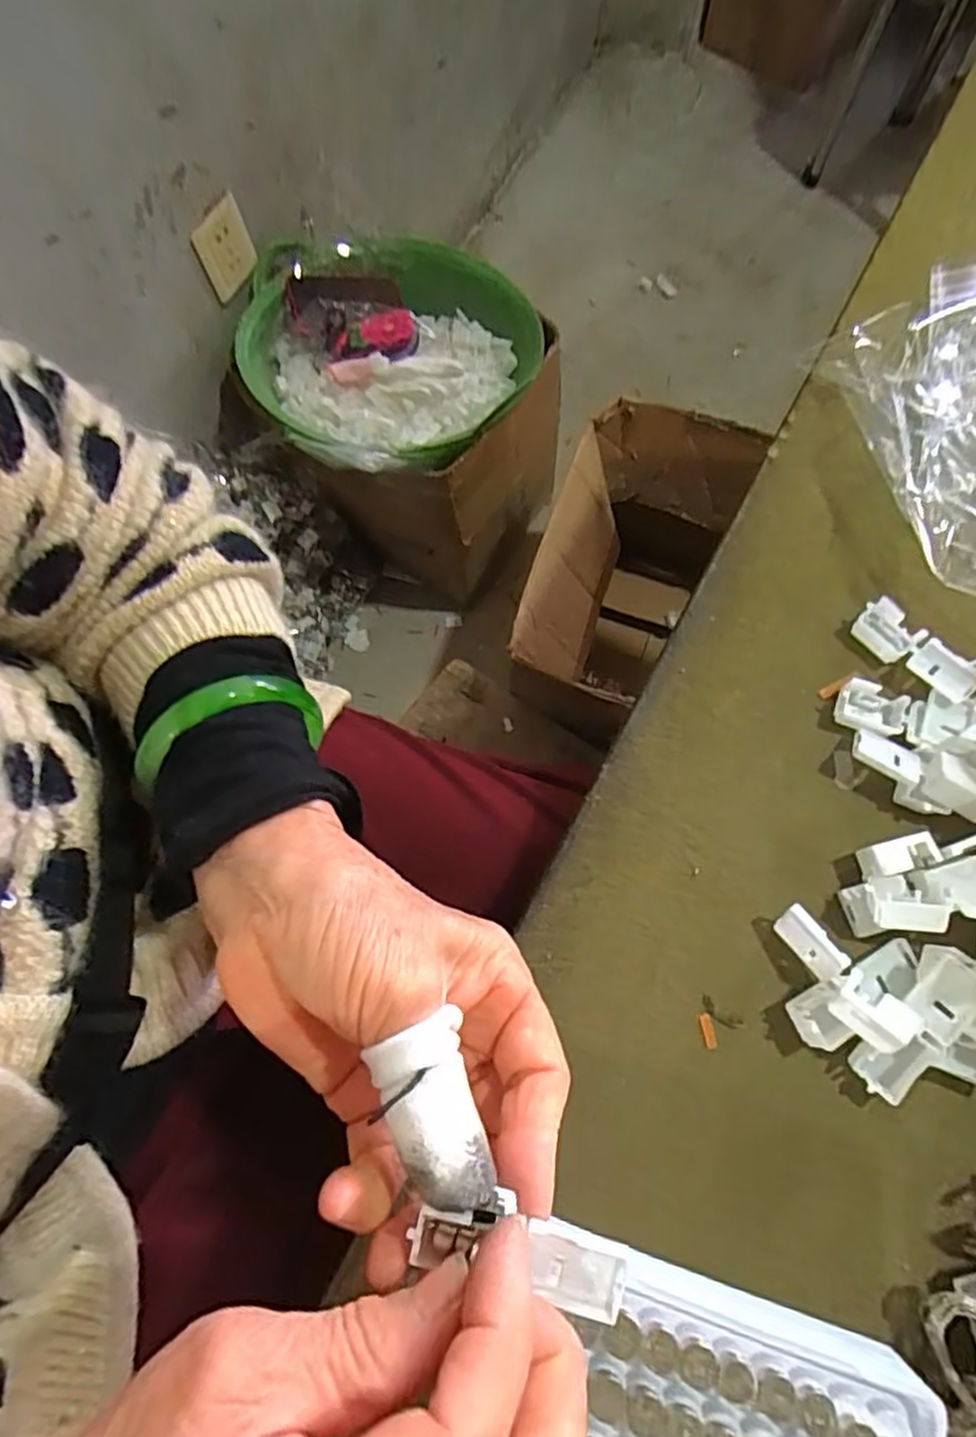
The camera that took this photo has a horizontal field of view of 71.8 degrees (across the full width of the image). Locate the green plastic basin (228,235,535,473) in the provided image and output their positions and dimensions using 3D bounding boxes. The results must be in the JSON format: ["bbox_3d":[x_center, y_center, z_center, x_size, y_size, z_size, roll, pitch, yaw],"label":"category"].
[{"bbox_3d":[-0.130,-0.500,0.896,0.382,0.105,0.402,-1,71,2],"label":"green plastic basin"}]

